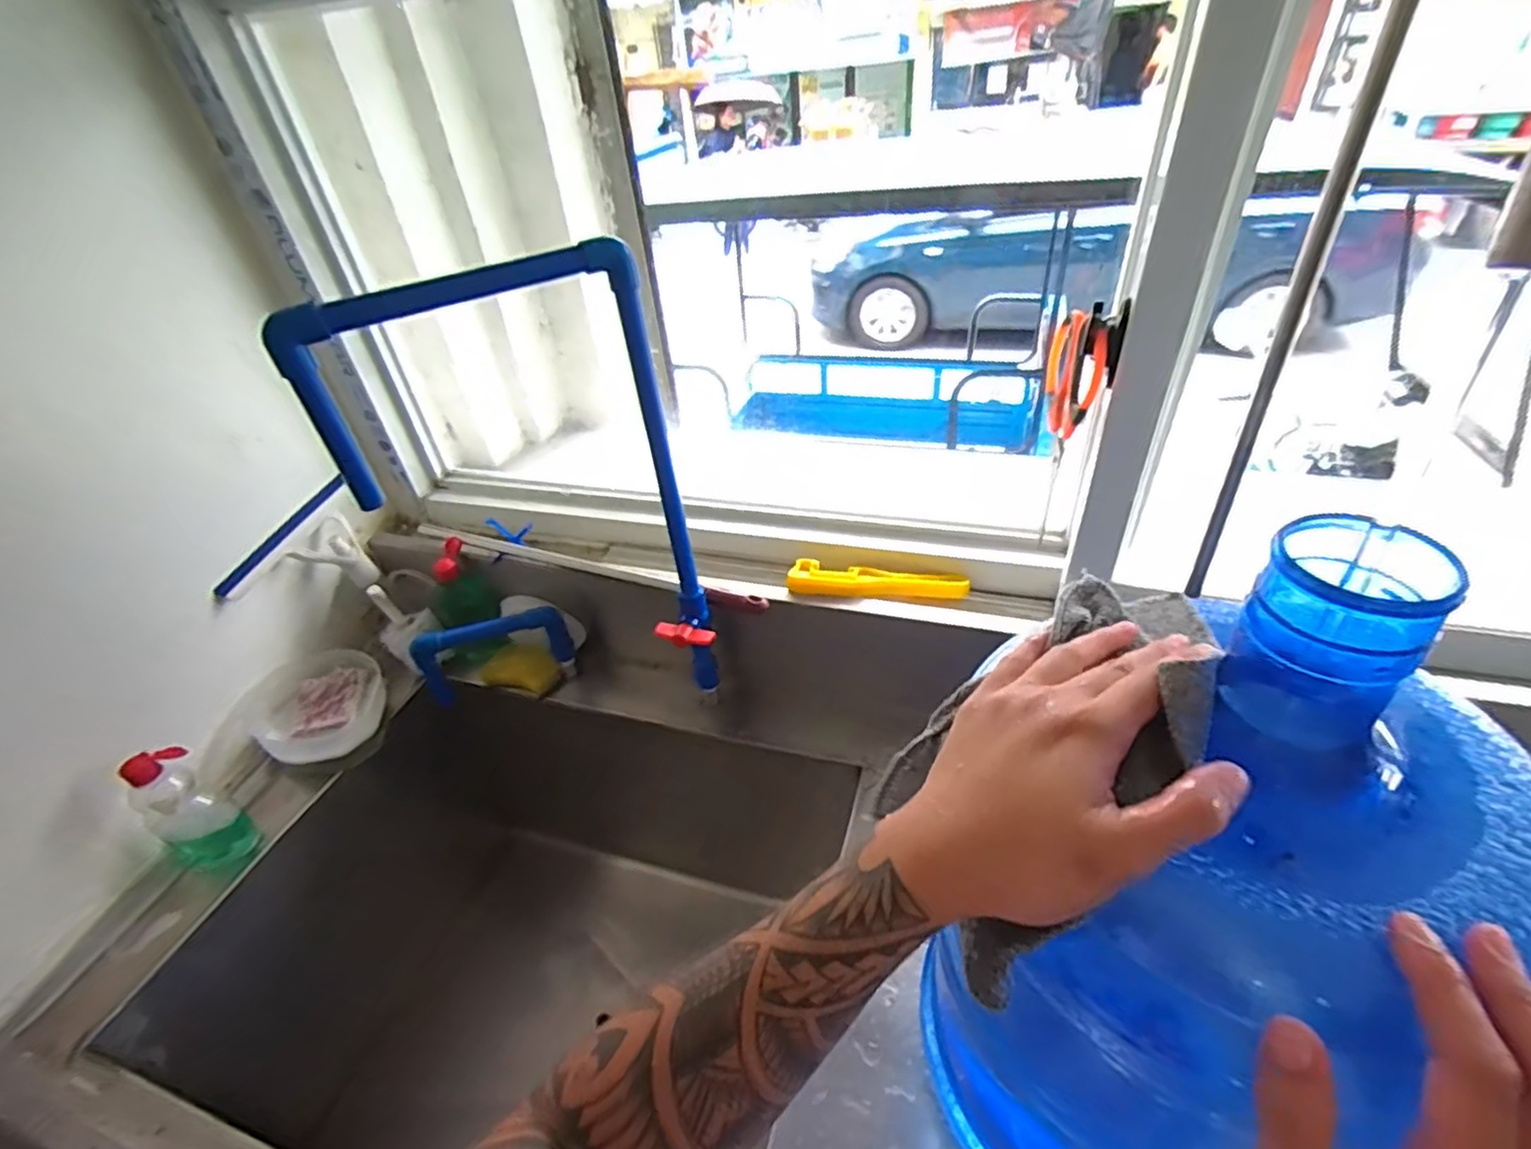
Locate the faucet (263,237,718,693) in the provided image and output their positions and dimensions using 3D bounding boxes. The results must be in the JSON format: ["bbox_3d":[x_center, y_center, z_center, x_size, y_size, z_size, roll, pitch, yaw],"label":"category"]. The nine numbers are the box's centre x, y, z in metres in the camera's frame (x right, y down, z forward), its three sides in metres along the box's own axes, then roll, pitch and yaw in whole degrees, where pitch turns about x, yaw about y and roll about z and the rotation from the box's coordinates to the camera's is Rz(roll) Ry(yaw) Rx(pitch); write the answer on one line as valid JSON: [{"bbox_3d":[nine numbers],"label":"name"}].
[{"bbox_3d":[-0.198,-0.031,0.633,0.262,0.479,0.058,-18,40,-13],"label":"faucet"}]

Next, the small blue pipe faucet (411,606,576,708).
[{"bbox_3d":[-0.336,0.102,0.849,0.178,0.099,0.044,-18,40,-14],"label":"small blue pipe faucet"}]

